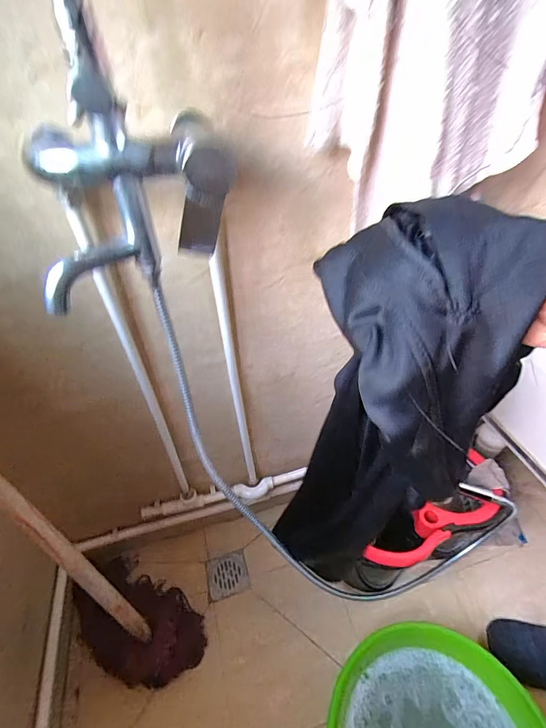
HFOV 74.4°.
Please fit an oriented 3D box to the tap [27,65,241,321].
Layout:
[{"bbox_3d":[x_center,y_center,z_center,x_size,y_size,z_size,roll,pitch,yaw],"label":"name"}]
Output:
[{"bbox_3d":[-0.148,-0.170,0.358,0.184,0.176,0.115,-6,41,-4],"label":"tap"}]

